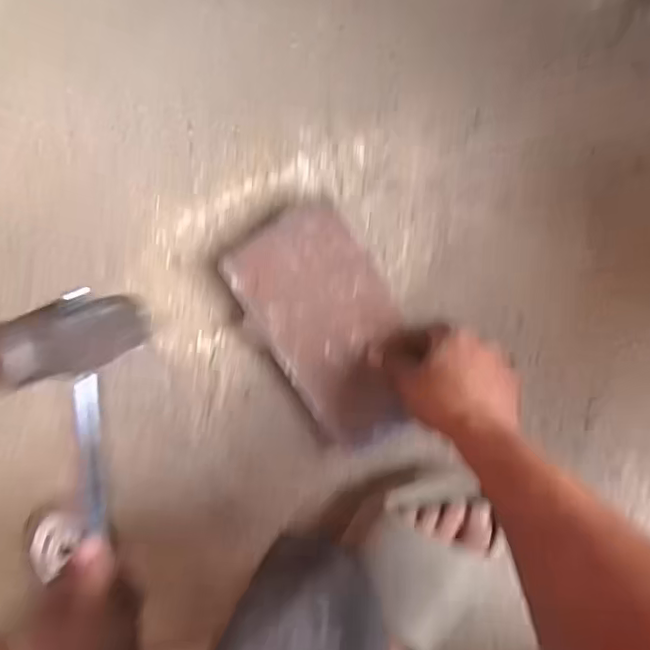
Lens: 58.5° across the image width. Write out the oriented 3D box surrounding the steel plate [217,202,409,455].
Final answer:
[{"bbox_3d":[0.002,0.001,0.510,0.117,0.015,0.206,-31,86,8],"label":"steel plate"}]

